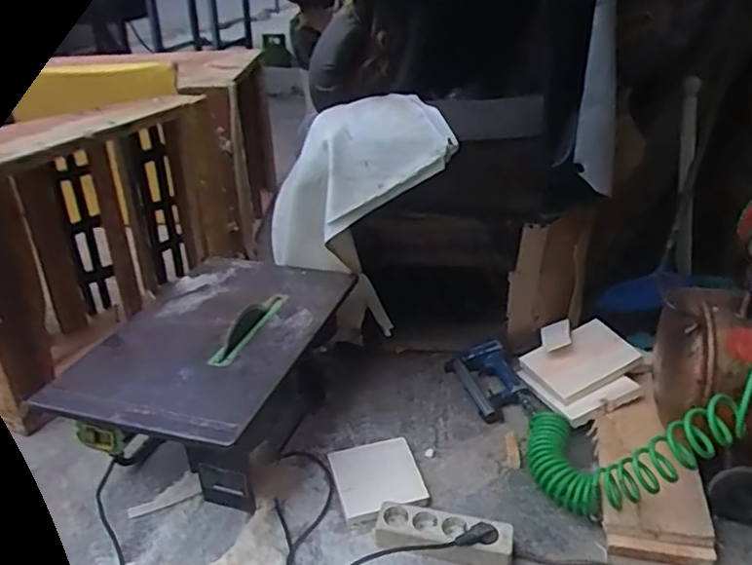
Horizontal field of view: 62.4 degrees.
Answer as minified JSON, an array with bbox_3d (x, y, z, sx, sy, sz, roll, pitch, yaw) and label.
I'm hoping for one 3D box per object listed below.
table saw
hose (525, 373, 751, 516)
[{"bbox_3d":[-0.260,0.182,1.090,0.320,0.246,0.513,10,30,17],"label":"table saw"},{"bbox_3d":[0.403,0.215,0.926,0.175,0.460,0.164,53,44,4],"label":"hose"}]

